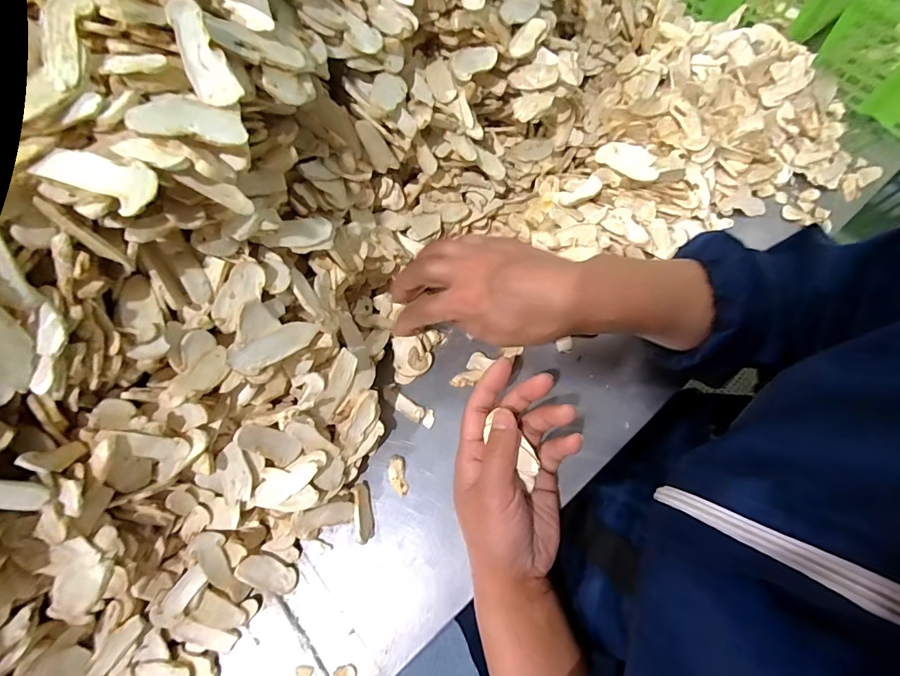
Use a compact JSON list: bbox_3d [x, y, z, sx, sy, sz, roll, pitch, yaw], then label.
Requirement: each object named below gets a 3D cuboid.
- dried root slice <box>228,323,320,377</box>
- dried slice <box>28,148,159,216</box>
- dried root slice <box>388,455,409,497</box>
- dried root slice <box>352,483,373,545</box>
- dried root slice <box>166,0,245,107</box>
[{"bbox_3d":[-0.116,0.005,0.285,0.058,0.008,0.022,-30,102,-34],"label":"dried root slice"},{"bbox_3d":[-0.164,-0.075,0.202,0.049,0.008,0.024,17,67,-9],"label":"dried slice"},{"bbox_3d":[-0.044,0.115,0.359,0.015,0.005,0.032,-11,67,-4],"label":"dried root slice"},{"bbox_3d":[-0.069,0.138,0.341,0.011,0.009,0.043,-12,67,-5],"label":"dried root slice"},{"bbox_3d":[-0.126,-0.142,0.217,0.022,0.047,0.004,-19,23,12],"label":"dried root slice"}]

